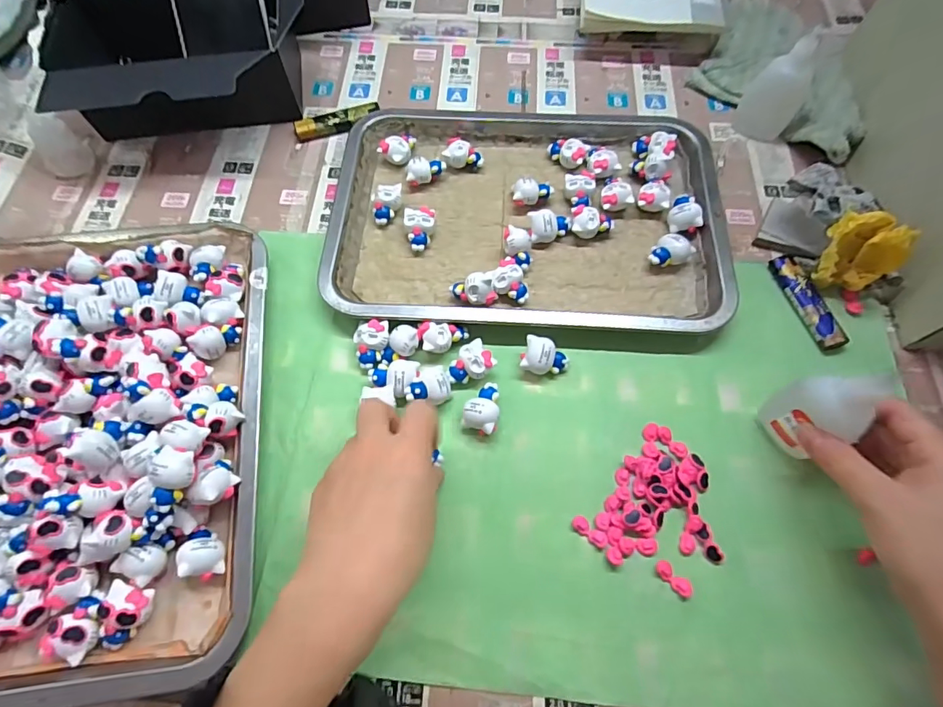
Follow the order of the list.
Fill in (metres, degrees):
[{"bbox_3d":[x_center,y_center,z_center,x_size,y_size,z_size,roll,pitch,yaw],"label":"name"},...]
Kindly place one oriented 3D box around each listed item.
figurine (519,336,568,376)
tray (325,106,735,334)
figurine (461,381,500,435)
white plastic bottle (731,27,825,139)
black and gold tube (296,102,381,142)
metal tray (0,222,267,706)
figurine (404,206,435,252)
[{"bbox_3d":[0.052,0.004,0.344,0.032,0.021,0.024,15,68,7],"label":"figurine"},{"bbox_3d":[0.046,-0.128,0.400,0.306,0.025,0.233,2,67,1],"label":"tray"},{"bbox_3d":[0.007,0.038,0.329,0.023,0.022,0.035,8,67,4],"label":"figurine"},{"bbox_3d":[0.269,-0.232,0.414,0.046,0.082,0.047,35,71,14],"label":"white plastic bottle"},{"bbox_3d":[-0.122,-0.211,0.443,0.077,0.013,0.020,-18,68,-7],"label":"black and gold tube"},{"bbox_3d":[-0.270,0.047,0.306,0.260,0.030,0.310,-7,67,-2],"label":"metal tray"},{"bbox_3d":[-0.041,-0.099,0.388,0.023,0.020,0.032,-3,67,-1],"label":"figurine"}]

